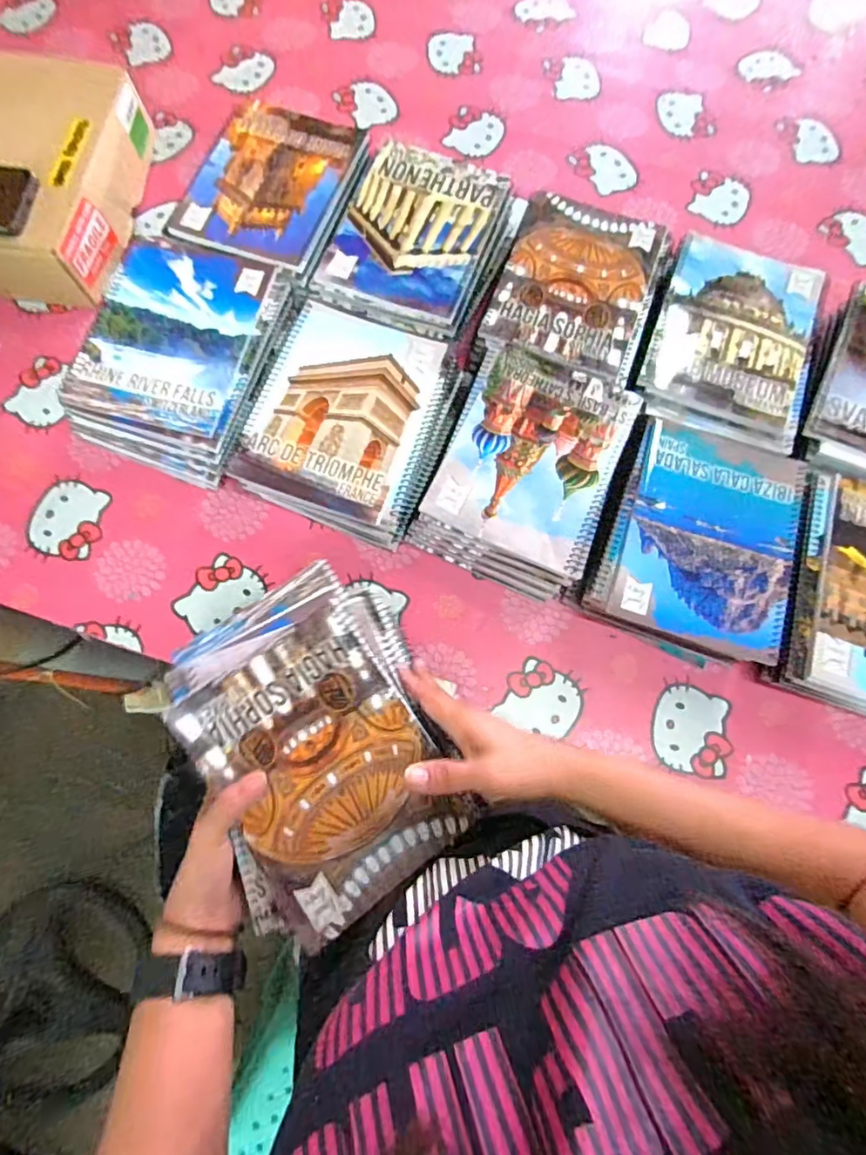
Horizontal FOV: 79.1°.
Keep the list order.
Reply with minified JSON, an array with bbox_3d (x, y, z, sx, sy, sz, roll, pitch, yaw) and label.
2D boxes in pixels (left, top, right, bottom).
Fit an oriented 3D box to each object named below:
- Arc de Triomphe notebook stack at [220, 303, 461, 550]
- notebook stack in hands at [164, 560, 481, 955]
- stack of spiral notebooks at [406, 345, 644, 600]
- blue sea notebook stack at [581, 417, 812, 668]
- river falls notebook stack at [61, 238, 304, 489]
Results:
[{"bbox_3d":[-0.080,-0.149,0.524,0.166,0.072,0.202,18,75,4],"label":"Arc de Triomphe notebook stack"},{"bbox_3d":[-0.091,0.119,0.415,0.171,0.059,0.243,-27,77,-8],"label":"notebook stack in hands"},{"bbox_3d":[0.093,-0.106,0.522,0.164,0.064,0.219,22,75,4],"label":"stack of spiral notebooks"},{"bbox_3d":[0.254,-0.036,0.505,0.168,0.064,0.216,21,75,4],"label":"blue sea notebook stack"},{"bbox_3d":[-0.247,-0.217,0.537,0.171,0.073,0.217,15,75,3],"label":"river falls notebook stack"}]

